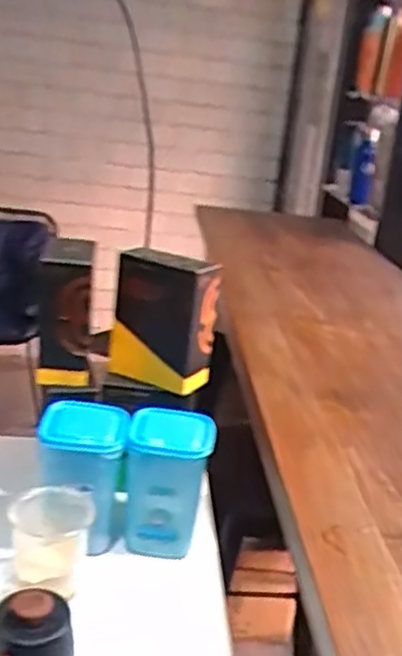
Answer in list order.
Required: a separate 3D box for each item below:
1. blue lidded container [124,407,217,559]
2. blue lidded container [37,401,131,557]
[{"bbox_3d":[-0.042,0.181,0.867,0.094,0.149,0.084,6,20,0],"label":"blue lidded container"},{"bbox_3d":[-0.138,0.174,0.847,0.099,0.146,0.113,4,20,-8],"label":"blue lidded container"}]

